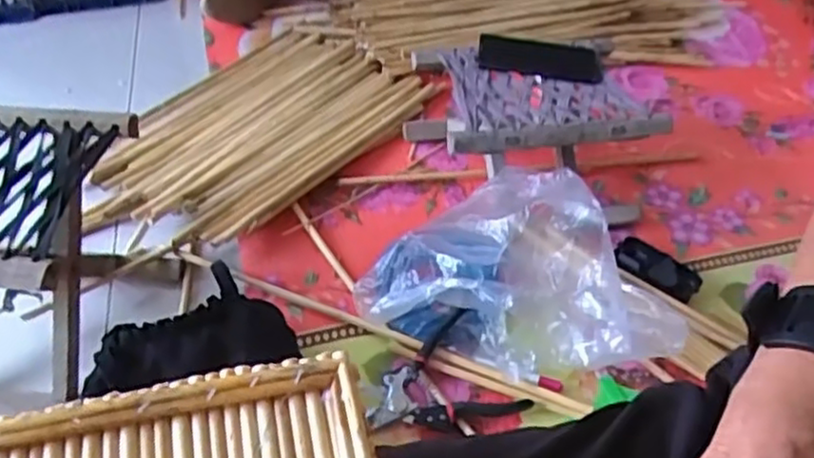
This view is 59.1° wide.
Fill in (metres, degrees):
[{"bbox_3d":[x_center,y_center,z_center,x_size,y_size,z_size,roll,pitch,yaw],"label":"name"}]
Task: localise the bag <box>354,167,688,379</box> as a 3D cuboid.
[{"bbox_3d":[0.136,0.043,0.830,0.328,0.175,0.205,14,48,11],"label":"bag"}]

